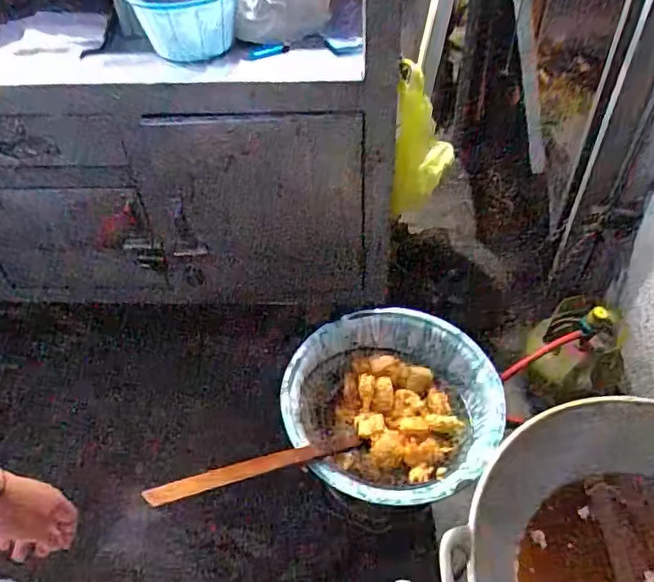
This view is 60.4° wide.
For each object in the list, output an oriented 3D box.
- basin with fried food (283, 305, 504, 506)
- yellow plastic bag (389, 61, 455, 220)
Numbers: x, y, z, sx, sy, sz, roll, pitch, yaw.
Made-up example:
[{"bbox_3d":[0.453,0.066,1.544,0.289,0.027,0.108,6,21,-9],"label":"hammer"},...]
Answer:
[{"bbox_3d":[0.126,0.222,1.078,0.395,0.113,0.380,-1,49,1],"label":"basin with fried food"},{"bbox_3d":[0.243,-0.367,1.417,0.145,0.420,0.126,3,49,5],"label":"yellow plastic bag"}]

